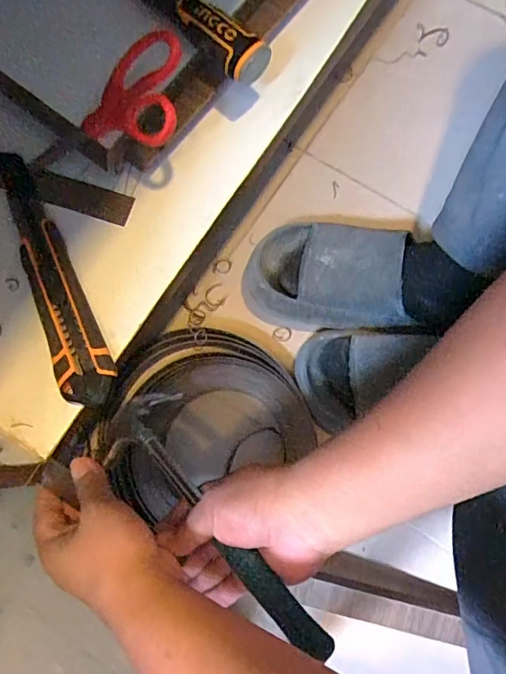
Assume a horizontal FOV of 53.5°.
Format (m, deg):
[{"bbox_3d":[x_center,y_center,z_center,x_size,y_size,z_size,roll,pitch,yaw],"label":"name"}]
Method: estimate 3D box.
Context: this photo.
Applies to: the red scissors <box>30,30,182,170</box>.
[{"bbox_3d":[-0.124,-0.176,0.412,0.174,0.023,0.071,-14,76,32],"label":"red scissors"}]

